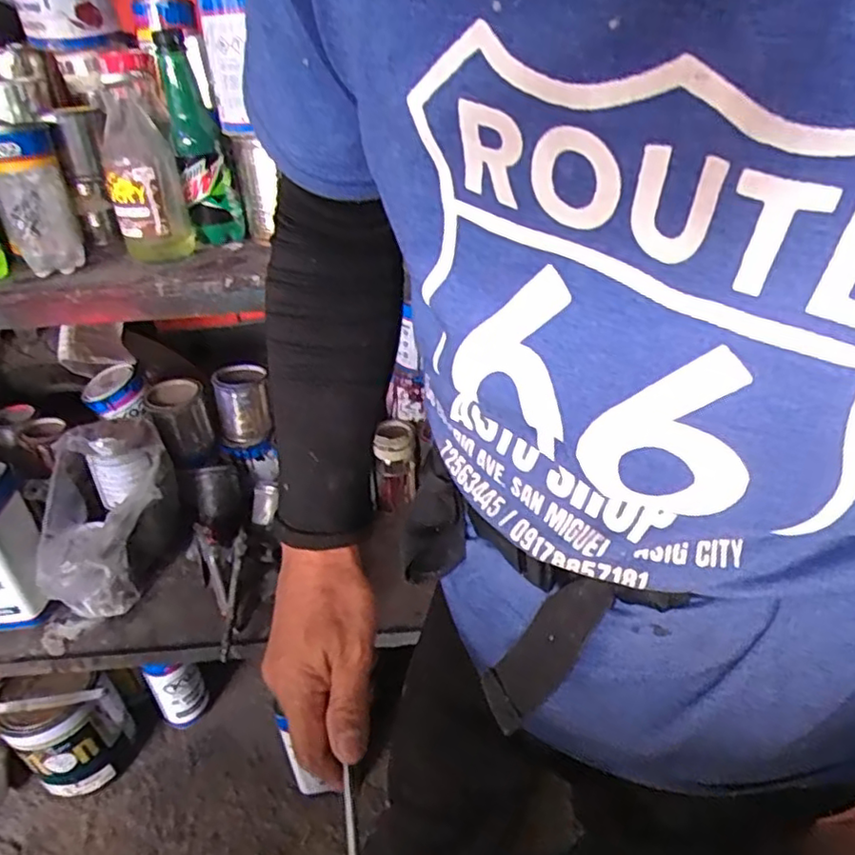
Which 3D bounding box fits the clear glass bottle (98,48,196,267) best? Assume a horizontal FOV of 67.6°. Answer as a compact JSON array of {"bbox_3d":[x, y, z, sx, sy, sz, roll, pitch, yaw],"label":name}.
[{"bbox_3d":[-0.288,-0.263,0.639,0.071,0.196,0.063,-12,3,-9],"label":"clear glass bottle"}]

